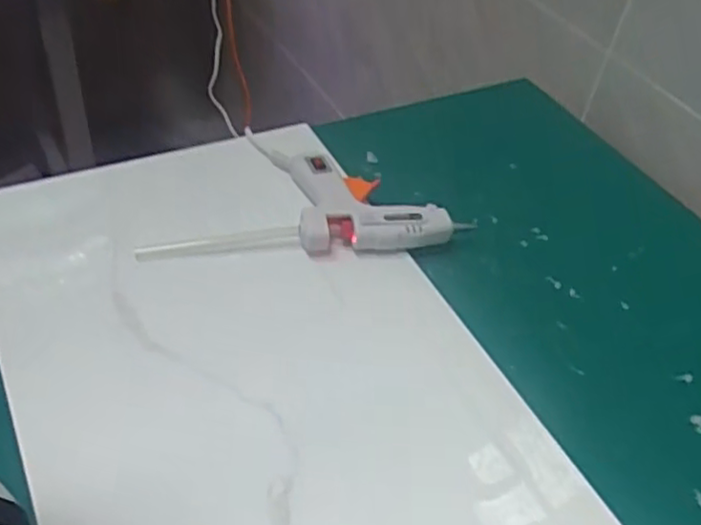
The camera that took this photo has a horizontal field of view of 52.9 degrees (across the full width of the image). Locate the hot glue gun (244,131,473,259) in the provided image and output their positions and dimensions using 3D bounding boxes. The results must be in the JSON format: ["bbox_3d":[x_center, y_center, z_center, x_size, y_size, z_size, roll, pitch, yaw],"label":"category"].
[{"bbox_3d":[-0.003,-0.069,0.589,0.125,0.033,0.168,-17,50,-21],"label":"hot glue gun"}]

